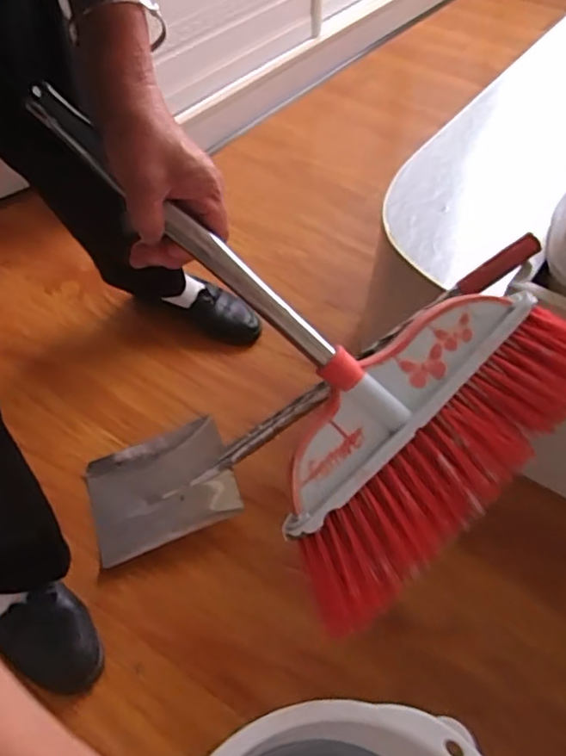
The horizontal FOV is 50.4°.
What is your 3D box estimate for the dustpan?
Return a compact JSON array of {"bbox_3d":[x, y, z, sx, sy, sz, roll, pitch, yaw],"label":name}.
[{"bbox_3d":[0.019,0.024,0.776,0.649,0.061,0.163,-32,49,13],"label":"dustpan"}]

